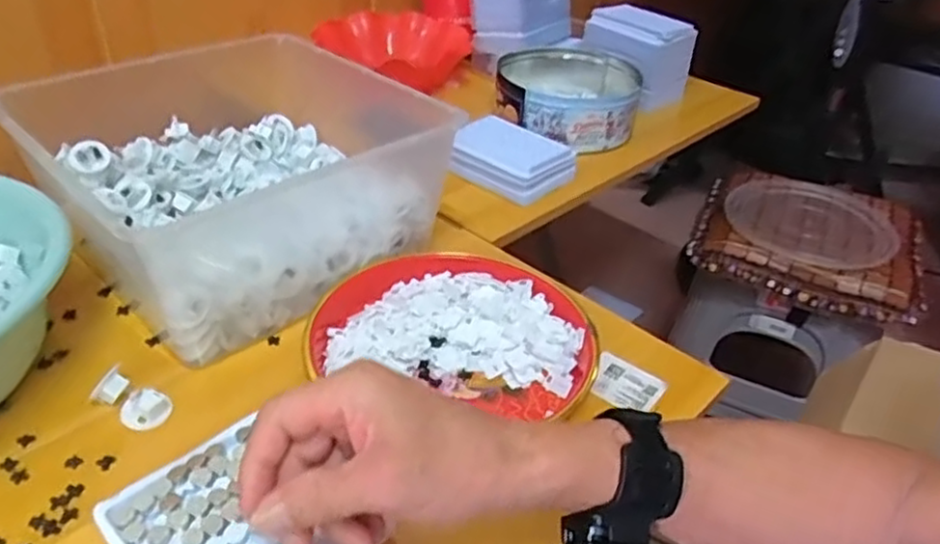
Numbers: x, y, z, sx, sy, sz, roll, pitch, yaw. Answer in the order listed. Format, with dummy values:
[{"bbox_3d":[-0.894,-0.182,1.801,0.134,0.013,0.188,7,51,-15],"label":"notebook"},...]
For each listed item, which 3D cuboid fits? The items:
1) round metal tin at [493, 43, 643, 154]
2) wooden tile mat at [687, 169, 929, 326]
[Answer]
[{"bbox_3d":[0.127,-0.229,0.928,0.182,0.071,0.192,8,36,5],"label":"round metal tin"},{"bbox_3d":[0.501,-0.049,1.043,0.312,0.074,0.242,17,38,17],"label":"wooden tile mat"}]

